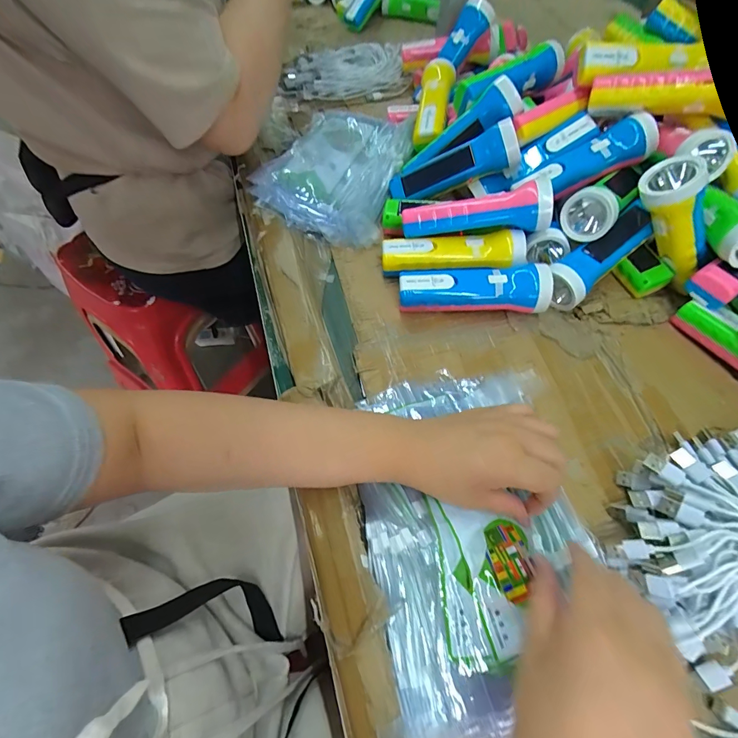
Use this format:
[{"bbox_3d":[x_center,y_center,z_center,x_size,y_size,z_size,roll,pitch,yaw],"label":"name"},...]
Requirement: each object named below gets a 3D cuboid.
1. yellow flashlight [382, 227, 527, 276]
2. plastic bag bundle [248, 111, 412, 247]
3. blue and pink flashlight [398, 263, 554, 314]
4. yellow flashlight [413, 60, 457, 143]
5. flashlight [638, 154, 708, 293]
[{"bbox_3d":[0.095,-0.129,0.451,0.157,0.048,0.047,1,58,-1],"label":"yellow flashlight"},{"bbox_3d":[-0.045,-0.285,0.547,0.177,0.034,0.257,16,60,6],"label":"plastic bag bundle"},{"bbox_3d":[0.113,-0.087,0.431,0.162,0.047,0.049,1,58,0],"label":"blue and pink flashlight"},{"bbox_3d":[0.094,-0.384,0.560,0.046,0.037,0.162,10,60,2],"label":"yellow flashlight"},{"bbox_3d":[0.326,-0.144,0.414,0.051,0.145,0.051,0,52,43],"label":"flashlight"}]

